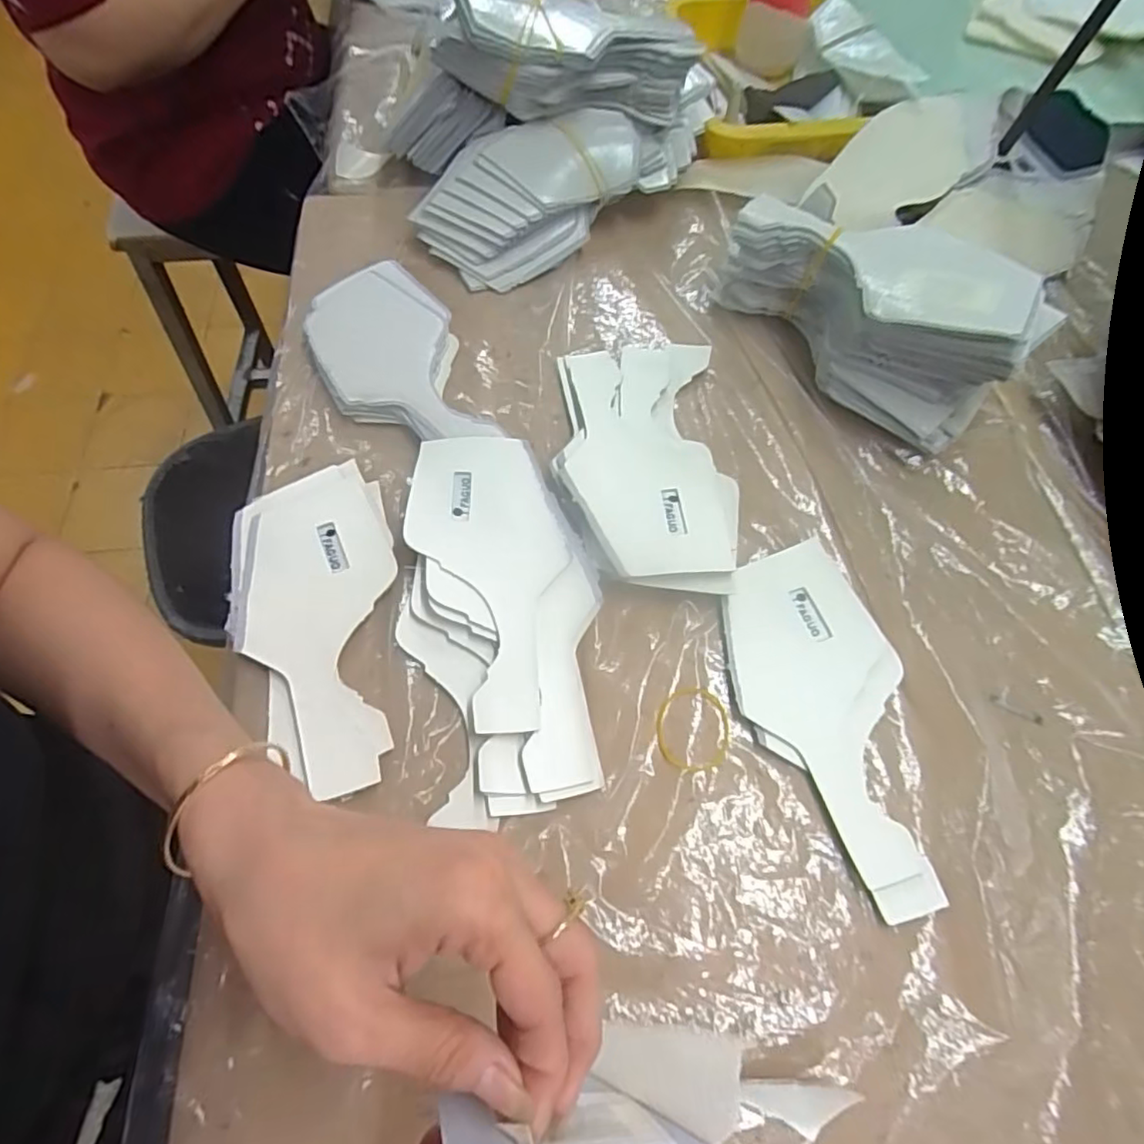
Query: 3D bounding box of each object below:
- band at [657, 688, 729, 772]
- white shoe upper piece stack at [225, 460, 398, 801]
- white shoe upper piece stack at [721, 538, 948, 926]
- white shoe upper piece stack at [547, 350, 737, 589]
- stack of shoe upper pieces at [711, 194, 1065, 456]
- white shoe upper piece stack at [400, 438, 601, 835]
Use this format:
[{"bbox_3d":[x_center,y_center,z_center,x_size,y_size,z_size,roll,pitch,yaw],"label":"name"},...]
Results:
[{"bbox_3d":[0.068,0.088,0.348,0.041,0.005,0.046,-3,64,-3],"label":"band"},{"bbox_3d":[-0.153,0.027,0.364,0.094,0.011,0.198,-10,64,-6],"label":"white shoe upper piece stack"},{"bbox_3d":[0.151,0.078,0.348,0.095,0.009,0.197,-18,66,-10],"label":"white shoe upper piece stack"},{"bbox_3d":[0.048,-0.081,0.418,0.107,0.018,0.202,-2,64,-2],"label":"white shoe upper piece stack"},{"bbox_3d":[0.203,-0.187,0.426,0.091,0.103,0.208,-36,70,-17],"label":"stack of shoe upper pieces"},{"bbox_3d":[-0.043,0.018,0.364,0.108,0.018,0.226,-15,65,-8],"label":"white shoe upper piece stack"}]

